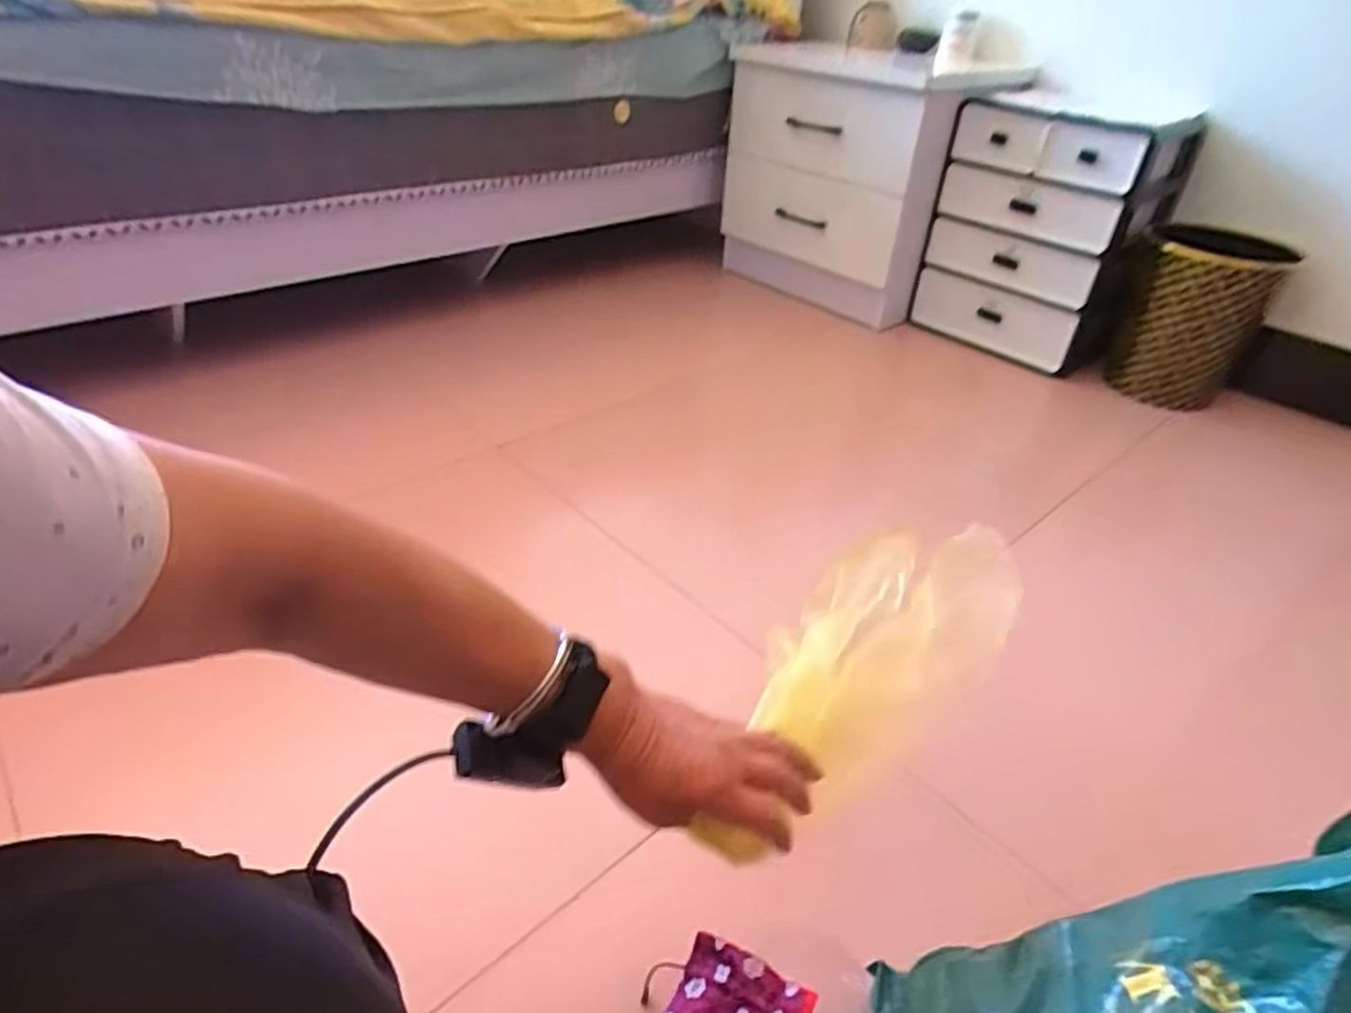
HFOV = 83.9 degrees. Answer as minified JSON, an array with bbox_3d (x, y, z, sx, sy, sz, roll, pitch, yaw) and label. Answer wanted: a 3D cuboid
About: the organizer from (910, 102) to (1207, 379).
[{"bbox_3d":[0.640,-0.480,1.353,0.222,0.401,0.320,-23,44,-32],"label":"organizer"}]

